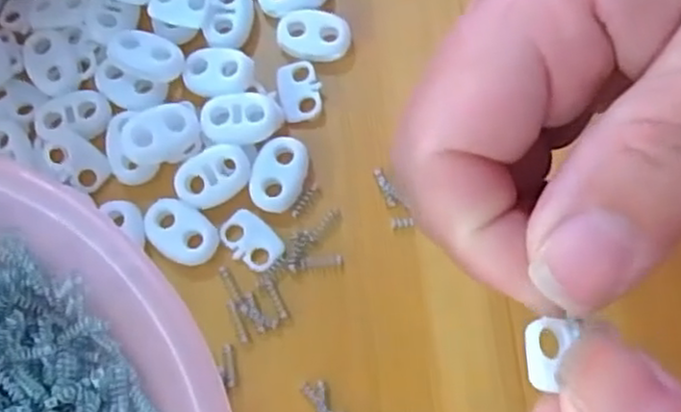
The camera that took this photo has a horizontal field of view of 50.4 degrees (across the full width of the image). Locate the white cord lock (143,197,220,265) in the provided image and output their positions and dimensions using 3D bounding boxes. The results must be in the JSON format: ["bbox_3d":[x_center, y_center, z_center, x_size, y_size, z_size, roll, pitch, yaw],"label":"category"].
[{"bbox_3d":[-0.045,0.007,0.202,0.022,0.004,0.015,35,78,11],"label":"white cord lock"}]

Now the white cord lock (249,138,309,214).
[{"bbox_3d":[-0.018,-0.009,0.206,0.015,0.004,0.022,12,75,6],"label":"white cord lock"}]

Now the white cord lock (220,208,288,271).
[{"bbox_3d":[-0.025,0.009,0.203,0.019,0.004,0.012,40,79,12],"label":"white cord lock"}]

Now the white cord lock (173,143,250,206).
[{"bbox_3d":[-0.036,-0.009,0.203,0.021,0.004,0.014,-35,76,-8],"label":"white cord lock"}]

